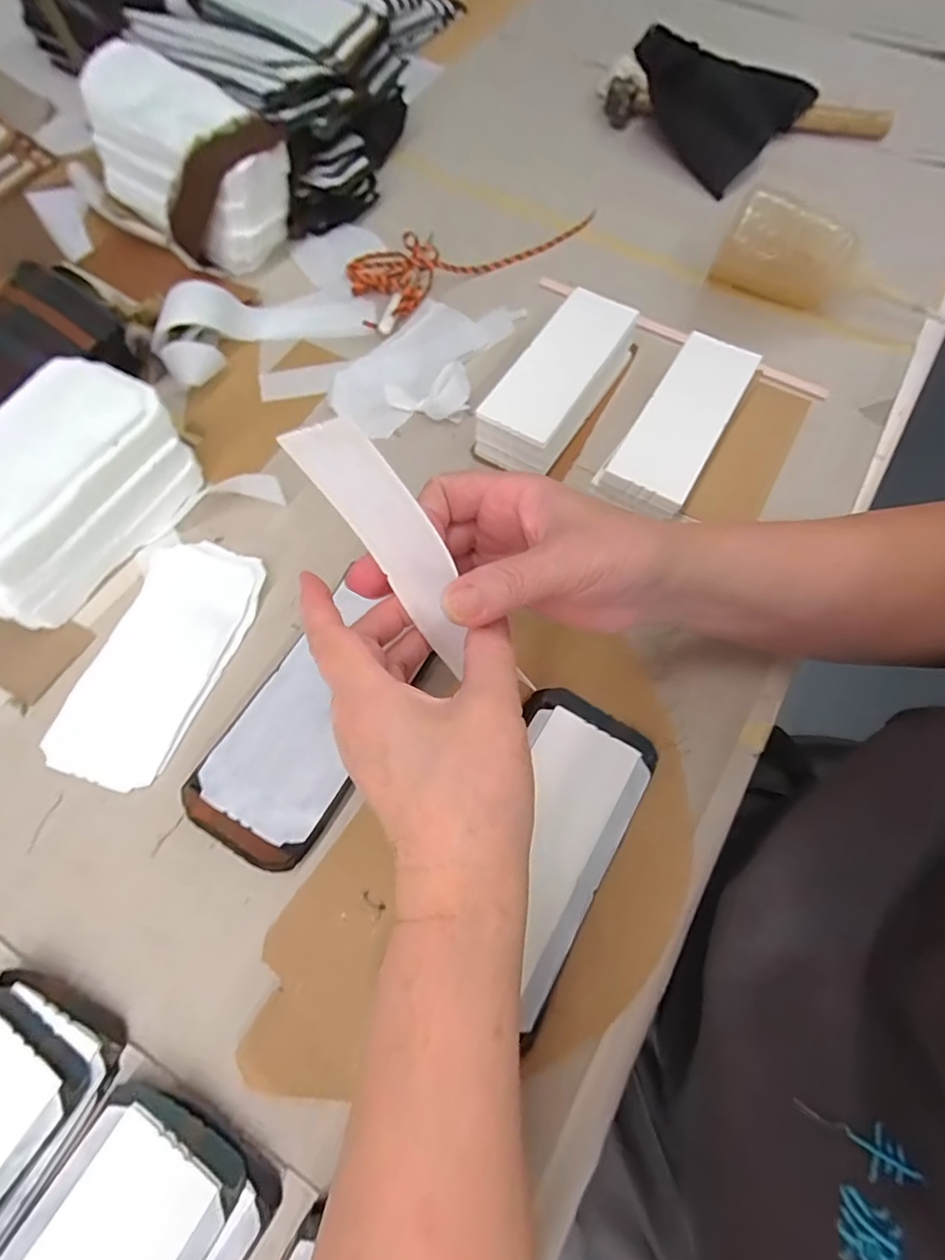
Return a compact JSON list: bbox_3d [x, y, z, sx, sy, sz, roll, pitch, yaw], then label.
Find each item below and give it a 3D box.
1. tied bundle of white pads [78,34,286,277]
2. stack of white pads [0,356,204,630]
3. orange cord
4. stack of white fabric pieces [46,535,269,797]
[{"bbox_3d":[-0.226,-0.368,0.449,0.159,0.098,0.094,32,70,14],"label":"tied bundle of white pads"},{"bbox_3d":[-0.253,-0.084,0.342,0.083,0.068,0.156,31,70,13],"label":"stack of white pads"},{"bbox_3d":[0.001,-0.335,0.472,0.212,0.027,0.078,-35,70,-14],"label":"orange cord"},{"bbox_3d":[-0.187,0.015,0.335,0.077,0.005,0.152,17,67,8],"label":"stack of white fabric pieces"}]

